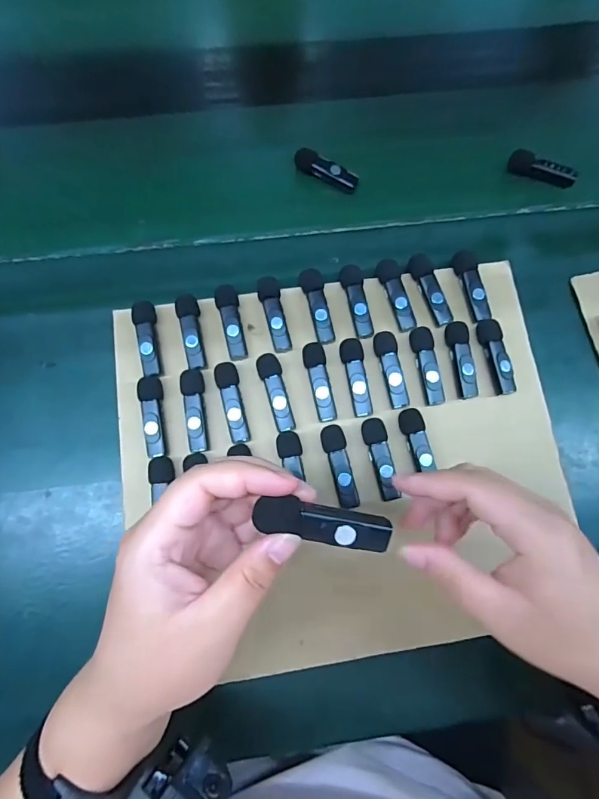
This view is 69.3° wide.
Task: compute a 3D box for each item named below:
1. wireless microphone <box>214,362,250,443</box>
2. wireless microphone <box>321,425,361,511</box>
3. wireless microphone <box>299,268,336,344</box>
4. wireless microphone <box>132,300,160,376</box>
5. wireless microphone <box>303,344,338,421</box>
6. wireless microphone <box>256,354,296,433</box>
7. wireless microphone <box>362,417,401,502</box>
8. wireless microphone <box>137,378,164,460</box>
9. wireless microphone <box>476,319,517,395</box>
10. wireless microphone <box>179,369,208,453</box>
[{"bbox_3d":[-0.053,0.002,0.348,0.018,0.013,0.065,-14,75,-5],"label":"wireless microphone"},{"bbox_3d":[0.031,0.053,0.341,0.020,0.012,0.064,-9,75,-4],"label":"wireless microphone"},{"bbox_3d":[0.015,-0.079,0.367,0.020,0.012,0.064,-10,75,-4],"label":"wireless microphone"},{"bbox_3d":[-0.125,-0.050,0.358,0.017,0.016,0.064,-10,75,-4],"label":"wireless microphone"},{"bbox_3d":[0.016,-0.014,0.356,0.019,0.015,0.065,-8,75,-3],"label":"wireless microphone"},{"bbox_3d":[-0.019,-0.005,0.353,0.018,0.012,0.064,-14,75,-5],"label":"wireless microphone"},{"bbox_3d":[0.063,0.045,0.337,0.018,0.011,0.063,-8,75,-3],"label":"wireless microphone"},{"bbox_3d":[-0.117,0.014,0.345,0.017,0.017,0.064,-5,75,-2],"label":"wireless microphone"},{"bbox_3d":[0.165,-0.036,0.365,0.017,0.016,0.065,-10,75,-4],"label":"wireless microphone"},{"bbox_3d":[-0.083,0.008,0.345,0.018,0.009,0.066,-10,75,-4],"label":"wireless microphone"}]

